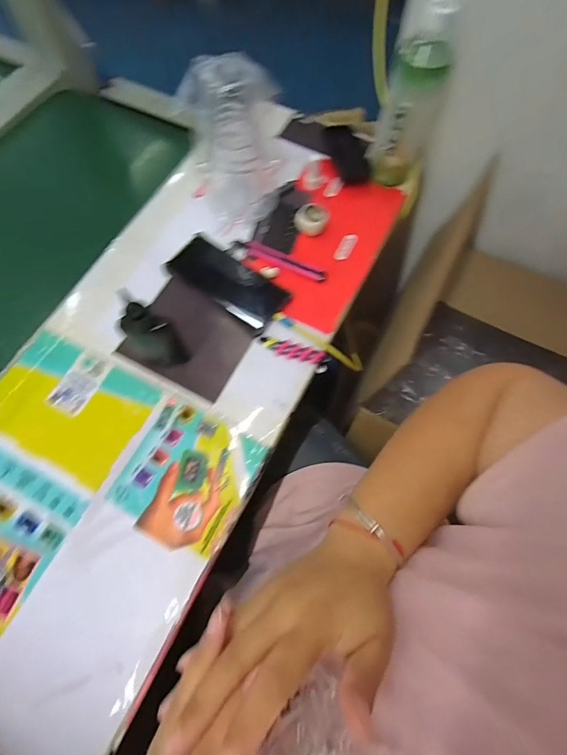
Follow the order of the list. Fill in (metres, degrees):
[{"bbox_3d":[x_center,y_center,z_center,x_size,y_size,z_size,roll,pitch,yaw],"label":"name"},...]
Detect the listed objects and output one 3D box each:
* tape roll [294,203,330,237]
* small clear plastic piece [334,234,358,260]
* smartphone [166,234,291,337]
[{"bbox_3d":[0.039,-0.225,0.519,0.039,0.028,0.042,-33,73,-13],"label":"tape roll"},{"bbox_3d":[0.088,-0.185,0.519,0.021,0.007,0.051,23,70,7],"label":"small clear plastic piece"},{"bbox_3d":[-0.075,-0.127,0.491,0.159,0.016,0.074,35,72,11],"label":"smartphone"}]

